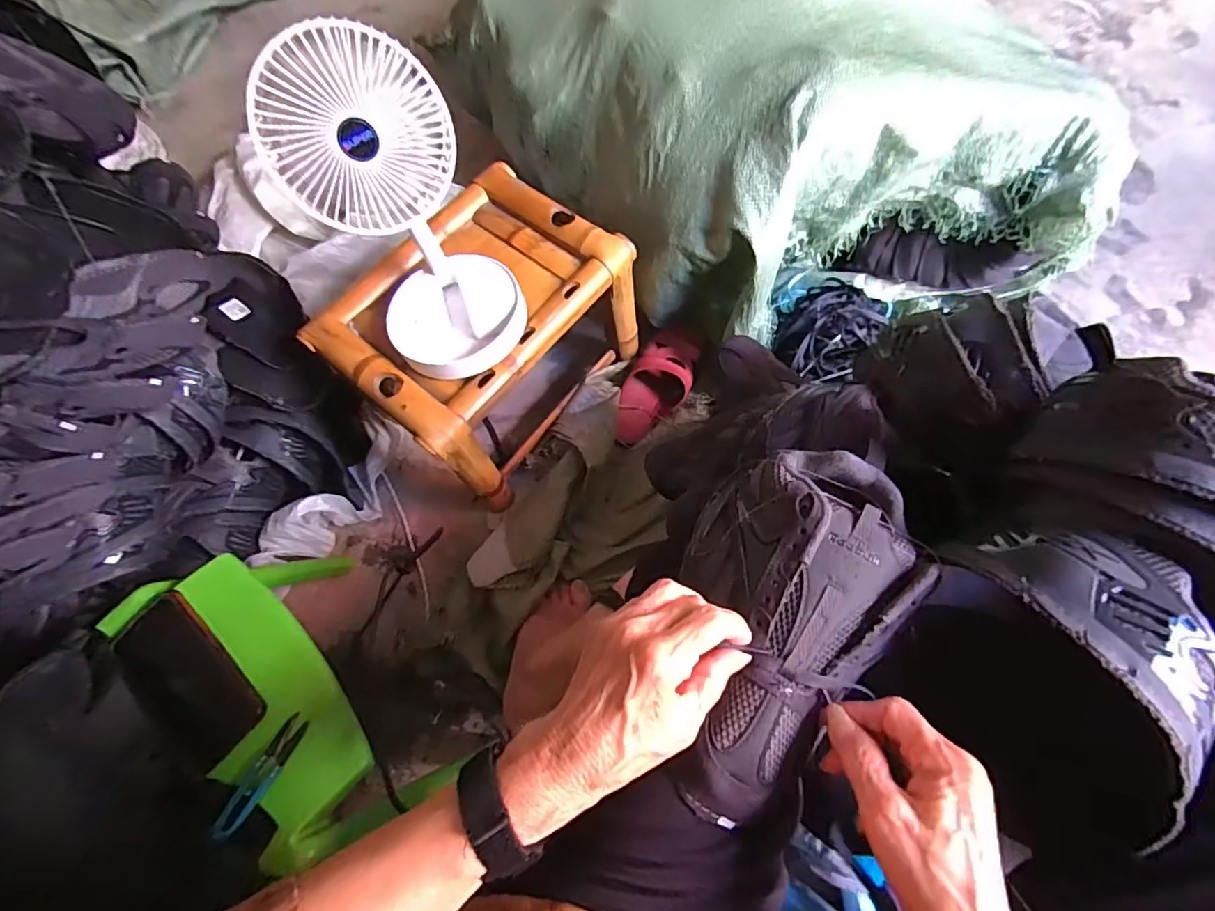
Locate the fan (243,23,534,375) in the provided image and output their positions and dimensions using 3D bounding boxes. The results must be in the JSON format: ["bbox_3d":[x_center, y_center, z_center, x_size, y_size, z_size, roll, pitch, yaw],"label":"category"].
[{"bbox_3d":[-0.199,-0.230,0.555,0.157,0.293,0.140,-34,70,-10],"label":"fan"}]

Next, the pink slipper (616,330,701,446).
[{"bbox_3d":[0.077,-0.106,0.859,0.094,0.059,0.196,32,91,15],"label":"pink slipper"}]

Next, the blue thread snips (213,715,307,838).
[{"bbox_3d":[-0.299,0.276,0.472,0.024,0.006,0.103,27,72,13],"label":"blue thread snips"}]

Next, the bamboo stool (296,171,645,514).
[{"bbox_3d":[-0.171,-0.173,0.778,0.290,0.203,0.358,38,75,16],"label":"bamboo stool"}]

